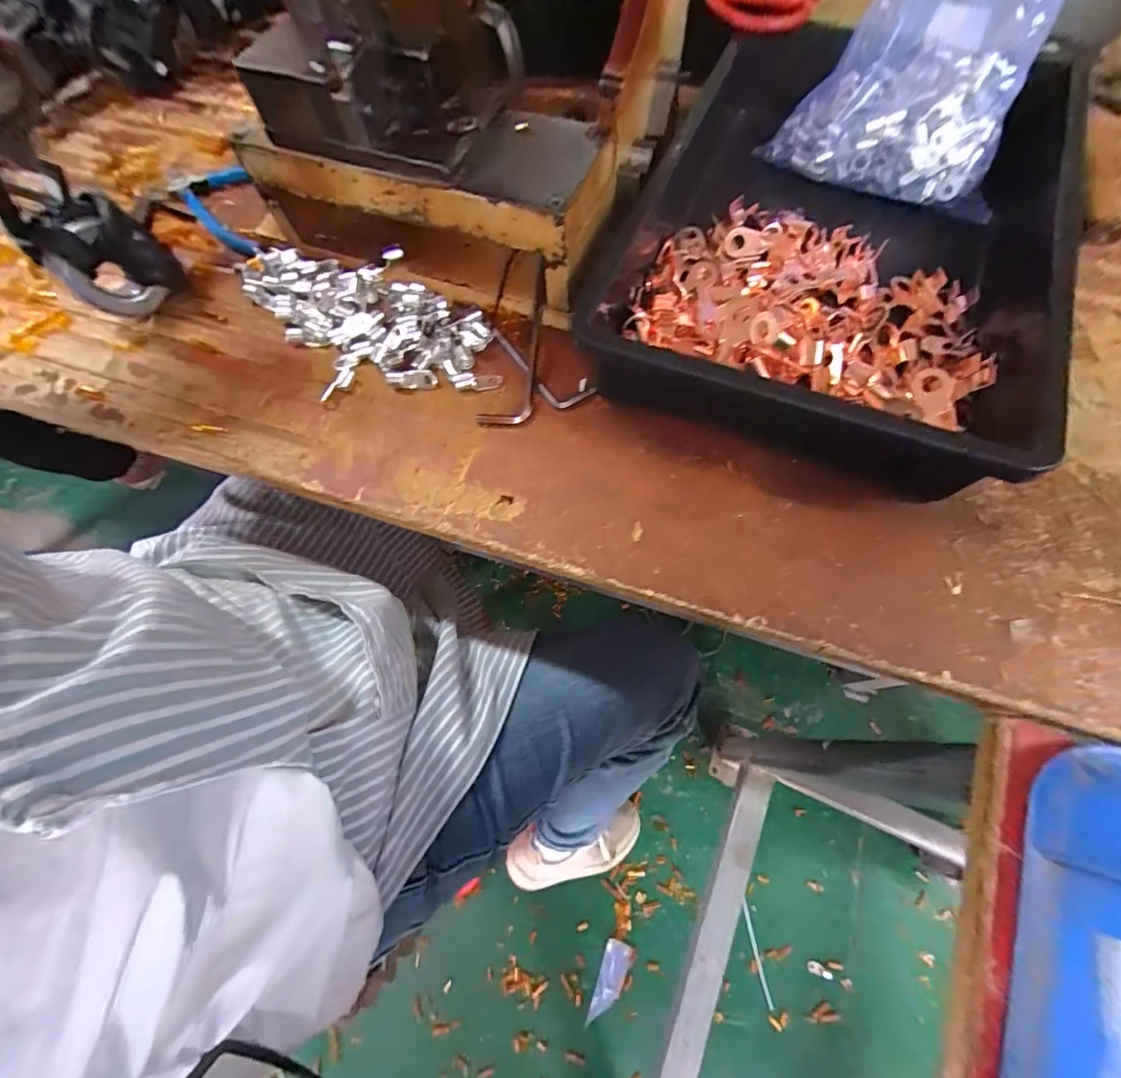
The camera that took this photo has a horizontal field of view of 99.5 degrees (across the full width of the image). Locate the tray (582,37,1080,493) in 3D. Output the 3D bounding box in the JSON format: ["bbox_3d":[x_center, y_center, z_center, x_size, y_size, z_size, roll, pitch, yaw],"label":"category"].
[{"bbox_3d":[0.181,-0.197,0.318,0.251,0.064,0.330,22,71,11],"label":"tray"}]

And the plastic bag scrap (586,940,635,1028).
[{"bbox_3d":[0.079,0.694,0.737,0.046,0.009,0.114,19,70,10],"label":"plastic bag scrap"}]

